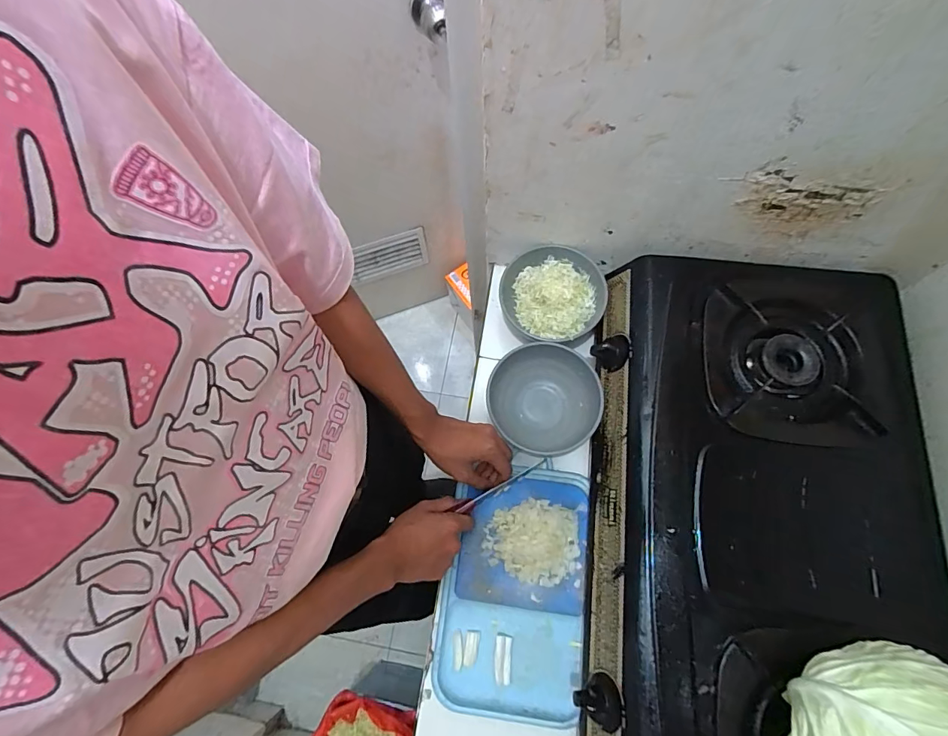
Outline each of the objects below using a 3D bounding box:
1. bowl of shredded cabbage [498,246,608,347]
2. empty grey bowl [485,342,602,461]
[{"bbox_3d":[0.124,-0.107,0.692,0.158,0.057,0.157,-1,72,2],"label":"bowl of shredded cabbage"},{"bbox_3d":[0.102,0.050,0.653,0.159,0.072,0.150,-1,72,2],"label":"empty grey bowl"}]

